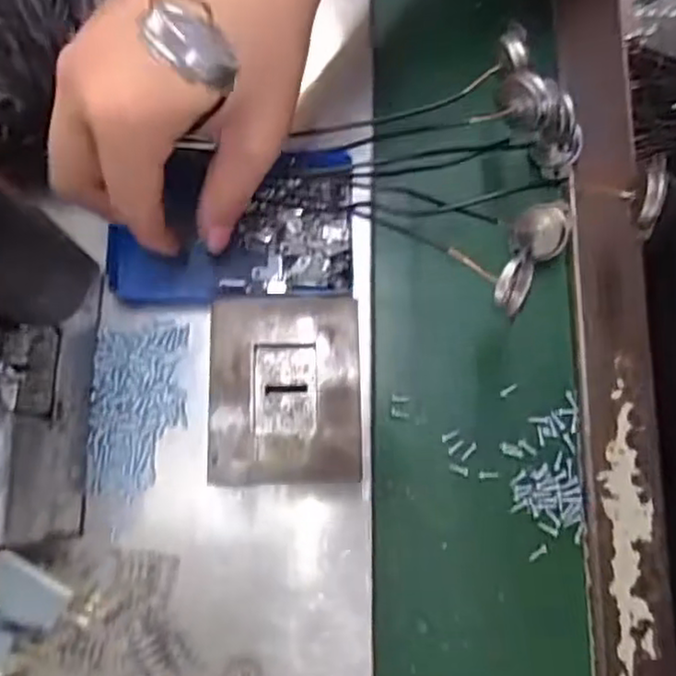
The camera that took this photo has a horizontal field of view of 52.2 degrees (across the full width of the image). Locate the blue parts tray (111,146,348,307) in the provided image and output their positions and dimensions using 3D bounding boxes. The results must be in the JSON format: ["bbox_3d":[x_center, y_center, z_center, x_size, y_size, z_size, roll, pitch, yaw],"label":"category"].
[{"bbox_3d":[-0.048,-0.053,0.319,0.109,0.027,0.067,-1,78,-2],"label":"blue parts tray"}]

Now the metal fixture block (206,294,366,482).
[{"bbox_3d":[-0.023,0.024,0.305,0.063,0.028,0.078,-1,78,-2],"label":"metal fixture block"}]

